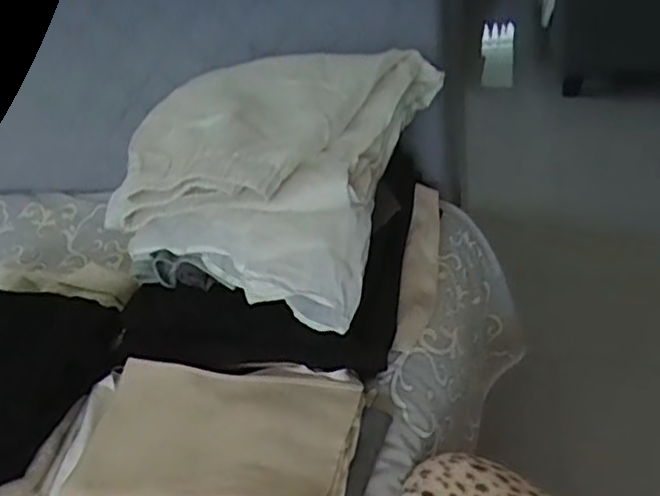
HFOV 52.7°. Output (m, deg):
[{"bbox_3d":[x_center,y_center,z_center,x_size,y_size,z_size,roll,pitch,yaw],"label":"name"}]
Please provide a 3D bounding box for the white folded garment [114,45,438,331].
[{"bbox_3d":[-0.067,-0.091,0.741,0.294,0.135,0.325,7,38,22],"label":"white folded garment"}]

